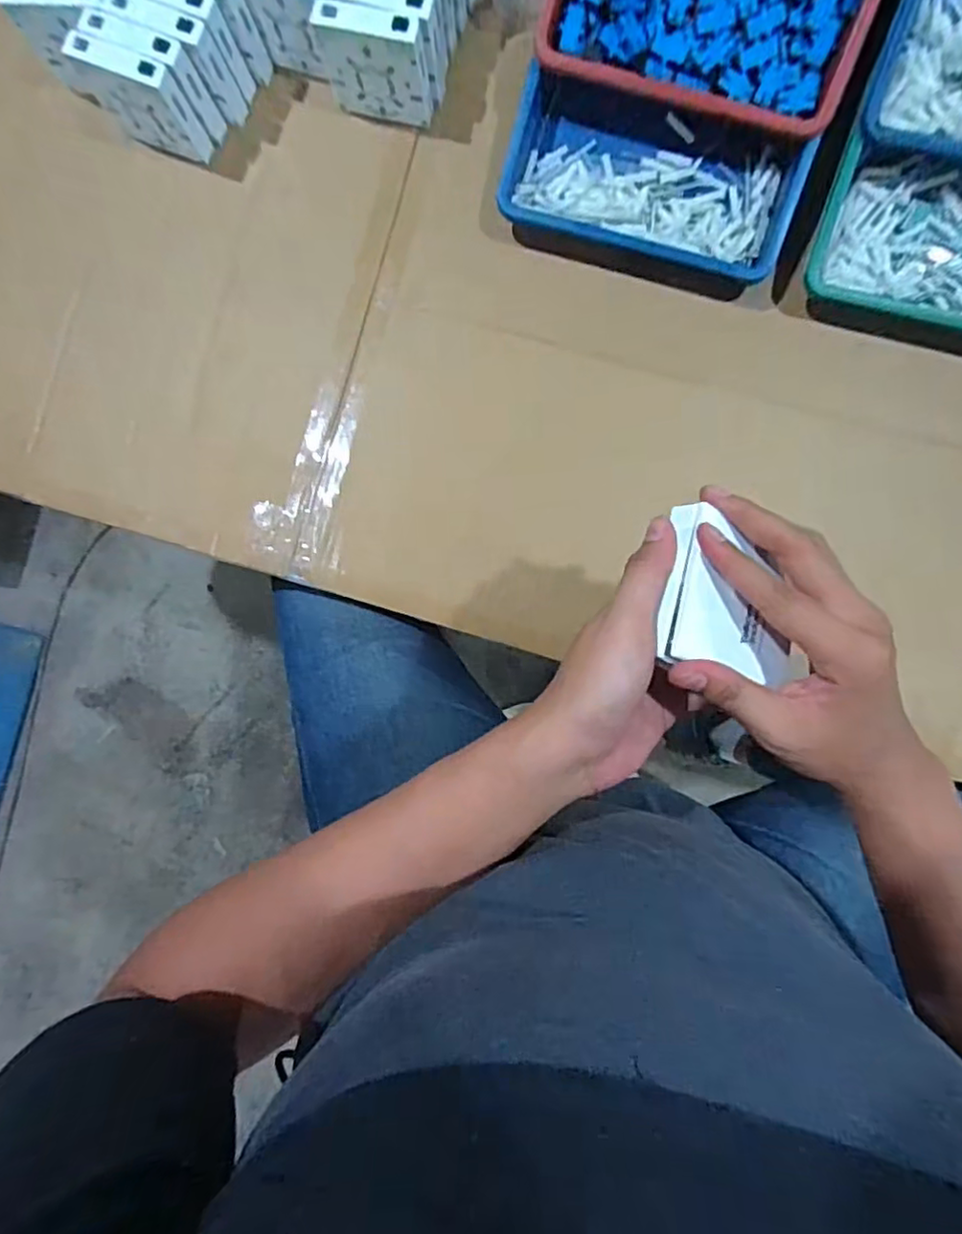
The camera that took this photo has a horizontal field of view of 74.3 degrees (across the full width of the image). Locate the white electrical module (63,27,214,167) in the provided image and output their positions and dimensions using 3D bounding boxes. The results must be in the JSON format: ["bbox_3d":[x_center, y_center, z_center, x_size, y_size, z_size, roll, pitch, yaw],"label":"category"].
[{"bbox_3d":[-0.293,-0.441,0.546,0.096,0.092,0.027,21,90,4],"label":"white electrical module"}]

